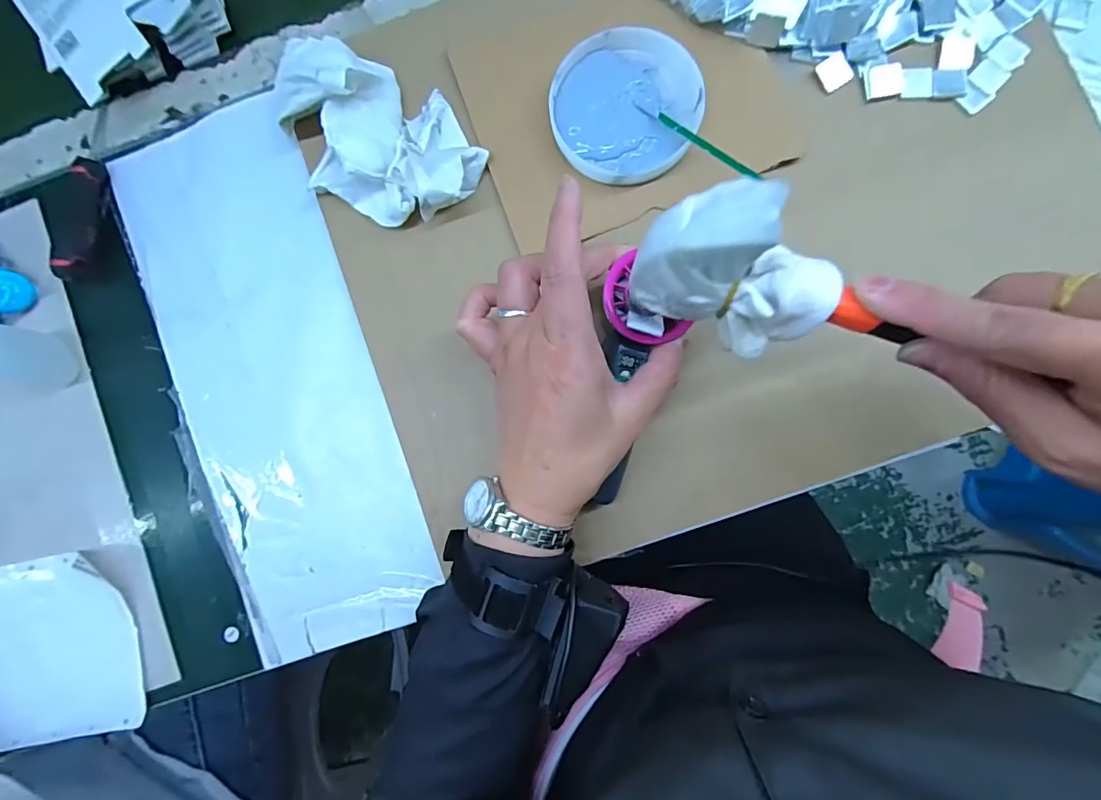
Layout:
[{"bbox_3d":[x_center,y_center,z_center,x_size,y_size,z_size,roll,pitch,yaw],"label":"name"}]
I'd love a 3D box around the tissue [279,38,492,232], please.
[{"bbox_3d":[-0.125,-0.184,0.337,0.156,0.045,0.099,25,89,6],"label":"tissue"}]

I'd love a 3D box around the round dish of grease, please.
[{"bbox_3d":[0.052,-0.199,0.338,0.097,0.018,0.098,0,84,4],"label":"round dish of grease"}]

